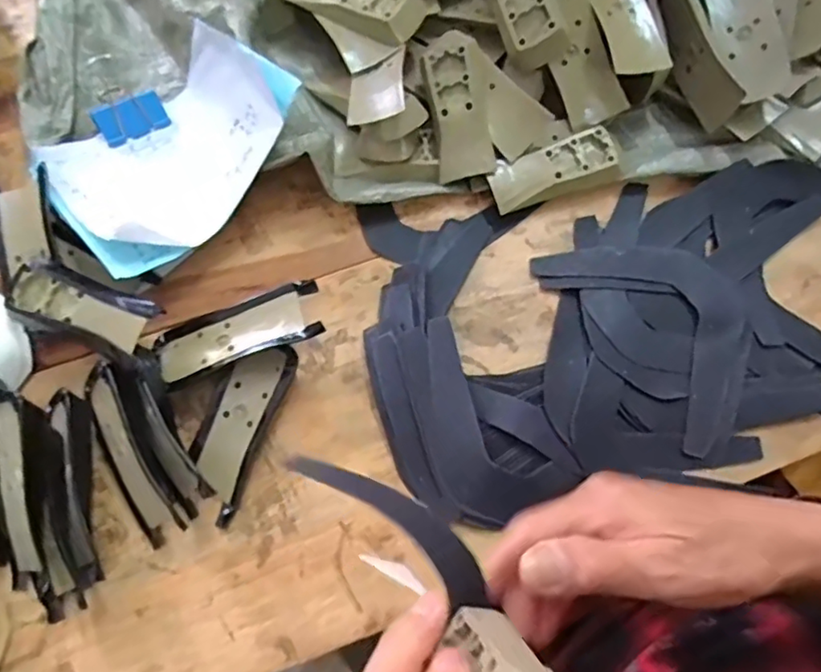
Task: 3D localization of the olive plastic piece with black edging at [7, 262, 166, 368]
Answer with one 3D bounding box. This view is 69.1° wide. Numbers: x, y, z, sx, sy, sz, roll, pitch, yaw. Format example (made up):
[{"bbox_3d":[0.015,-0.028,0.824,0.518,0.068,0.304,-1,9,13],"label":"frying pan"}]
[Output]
[{"bbox_3d":[-0.211,-0.019,0.382,0.100,0.014,0.039,25,73,7],"label":"olive plastic piece with black edging"}]

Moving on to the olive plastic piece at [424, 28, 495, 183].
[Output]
[{"bbox_3d":[0.036,-0.172,0.444,0.040,0.017,0.107,-9,93,12],"label":"olive plastic piece"}]

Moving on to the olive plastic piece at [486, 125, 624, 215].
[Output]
[{"bbox_3d":[0.106,-0.122,0.445,0.096,0.027,0.036,-20,73,-7],"label":"olive plastic piece"}]

